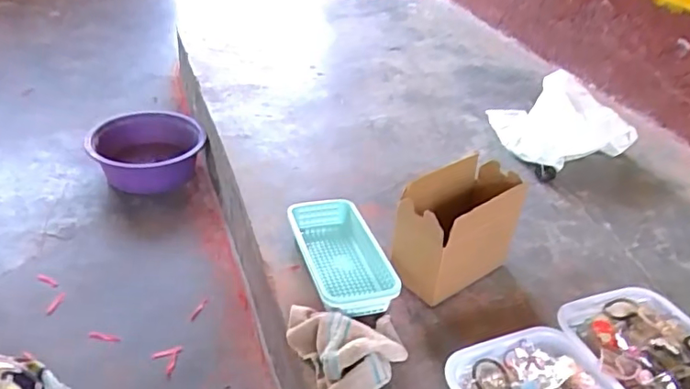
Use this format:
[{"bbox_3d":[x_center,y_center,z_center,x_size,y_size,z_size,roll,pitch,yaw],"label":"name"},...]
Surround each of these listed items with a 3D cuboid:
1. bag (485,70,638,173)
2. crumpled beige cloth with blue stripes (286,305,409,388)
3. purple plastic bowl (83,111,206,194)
[{"bbox_3d":[0.488,-0.192,1.364,0.264,0.136,0.316,-13,39,-25],"label":"bag"},{"bbox_3d":[0.014,0.212,0.811,0.158,0.054,0.180,-11,39,-23],"label":"crumpled beige cloth with blue stripes"},{"bbox_3d":[-0.519,-0.112,1.465,0.288,0.119,0.313,-8,38,-19],"label":"purple plastic bowl"}]

